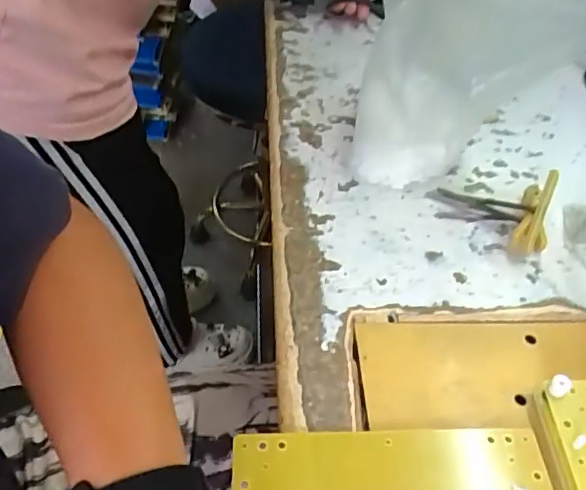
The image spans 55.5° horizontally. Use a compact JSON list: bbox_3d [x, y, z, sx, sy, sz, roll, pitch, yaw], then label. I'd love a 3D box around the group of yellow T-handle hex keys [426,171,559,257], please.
[{"bbox_3d":[0.172,-0.033,0.479,0.097,0.045,0.075,5,49,1],"label":"group of yellow T-handle hex keys"}]

